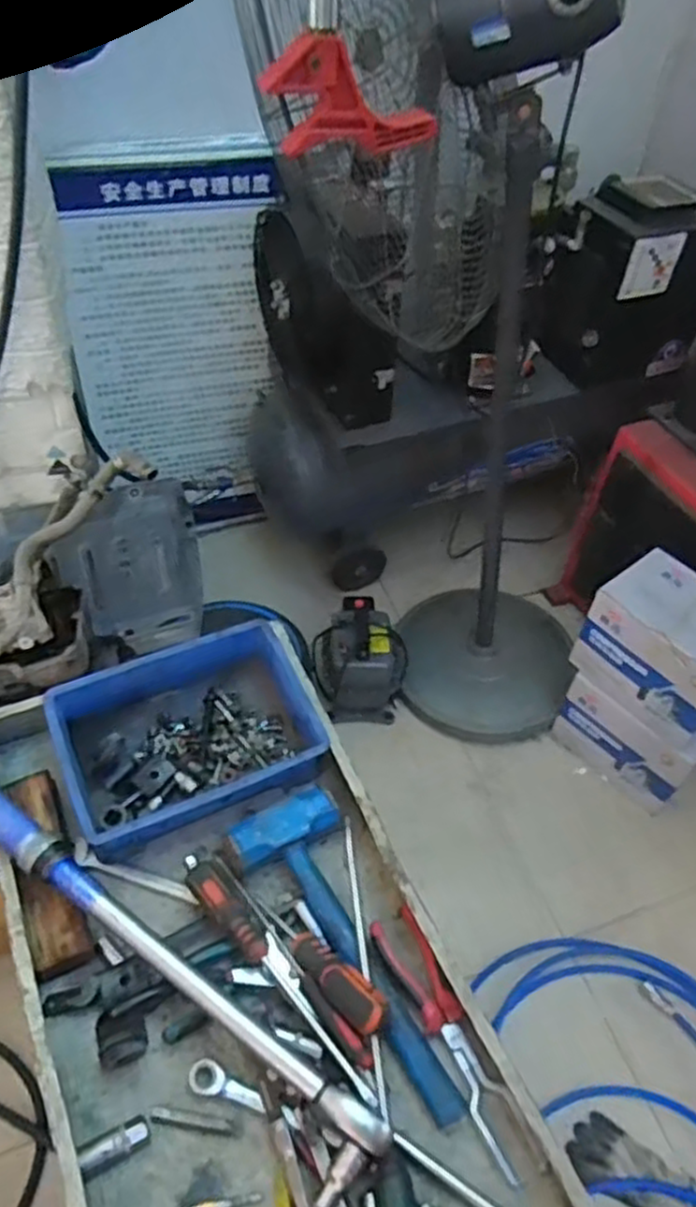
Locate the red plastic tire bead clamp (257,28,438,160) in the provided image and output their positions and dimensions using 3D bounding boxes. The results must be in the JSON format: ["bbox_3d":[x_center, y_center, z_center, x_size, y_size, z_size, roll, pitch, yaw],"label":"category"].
[{"bbox_3d":[0.006,-0.473,0.699,0.161,0.094,0.035,-5,49,-10],"label":"red plastic tire bead clamp"}]

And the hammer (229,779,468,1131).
[{"bbox_3d":[-0.013,0.312,0.667,0.110,0.049,0.295,-16,52,-19],"label":"hammer"}]

